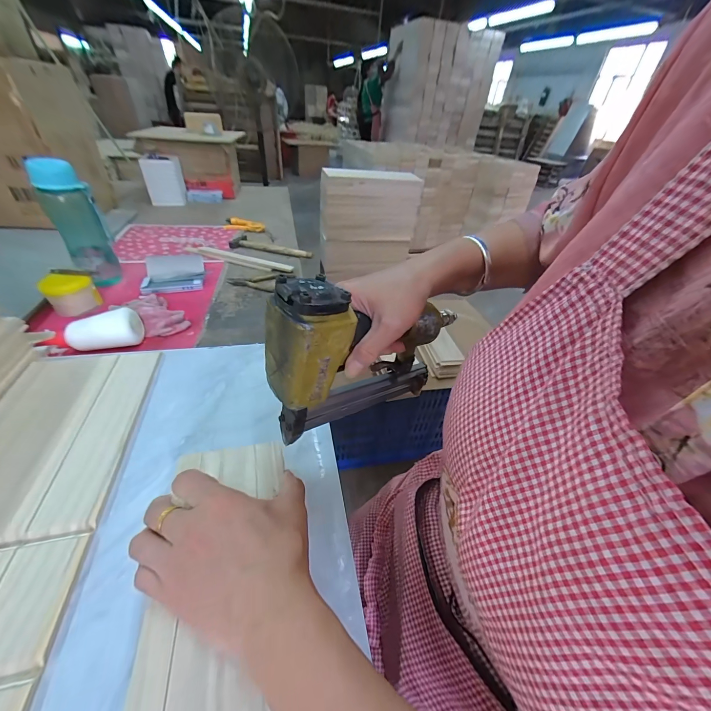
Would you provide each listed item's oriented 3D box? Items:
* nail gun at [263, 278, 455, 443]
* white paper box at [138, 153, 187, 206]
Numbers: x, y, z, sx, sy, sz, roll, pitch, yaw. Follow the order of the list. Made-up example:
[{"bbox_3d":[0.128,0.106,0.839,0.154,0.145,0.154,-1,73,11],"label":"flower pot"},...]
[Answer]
[{"bbox_3d":[0.023,-0.003,0.309,0.215,0.170,0.043,-18,45,-27],"label":"nail gun"},{"bbox_3d":[-0.706,-0.638,1.136,0.134,0.168,0.060,-22,47,-31],"label":"white paper box"}]

